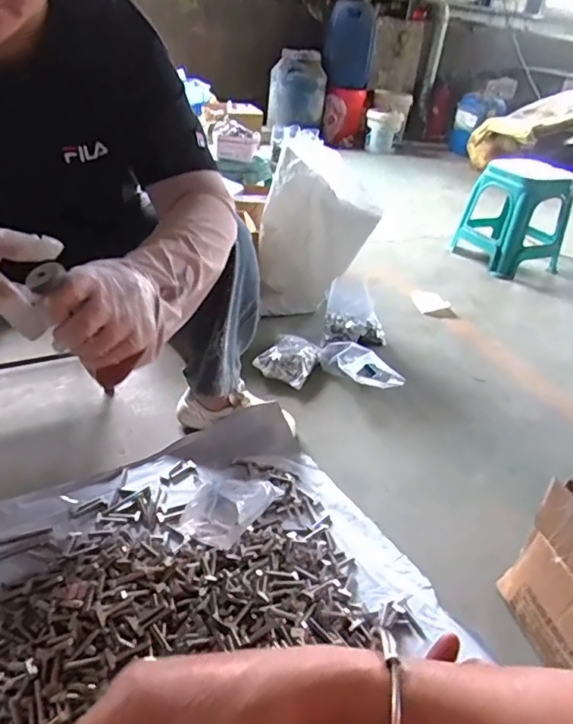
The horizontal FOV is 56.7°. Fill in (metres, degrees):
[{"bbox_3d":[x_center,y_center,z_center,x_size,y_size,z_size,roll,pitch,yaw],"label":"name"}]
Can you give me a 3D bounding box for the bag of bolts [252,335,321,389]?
[{"bbox_3d":[0.006,-0.011,1.389,0.138,0.054,0.165,17,33,18],"label":"bag of bolts"}]

